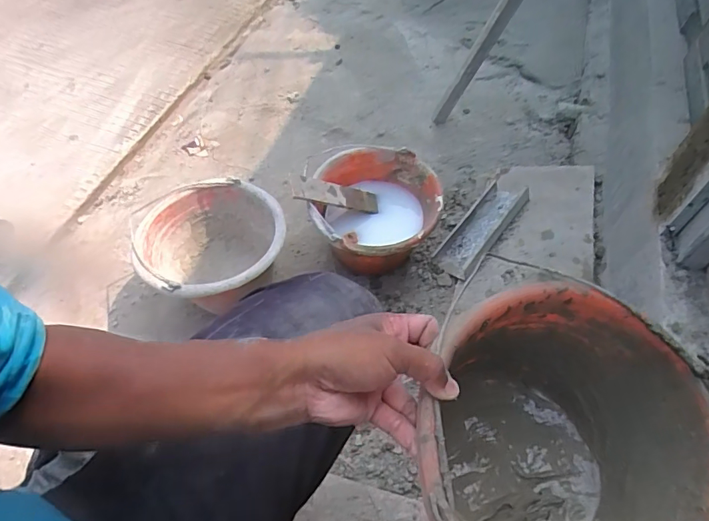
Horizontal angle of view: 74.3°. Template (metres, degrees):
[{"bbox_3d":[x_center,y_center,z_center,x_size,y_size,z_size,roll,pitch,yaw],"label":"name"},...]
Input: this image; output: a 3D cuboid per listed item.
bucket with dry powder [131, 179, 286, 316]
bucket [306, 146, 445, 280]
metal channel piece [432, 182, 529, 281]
[{"bbox_3d":[-0.245,-0.005,0.839,0.242,0.166,0.225,0,55,0],"label":"bucket with dry powder"},{"bbox_3d":[0.039,-0.072,0.888,0.222,0.163,0.236,0,55,0],"label":"bucket"},{"bbox_3d":[0.256,-0.066,0.946,0.087,0.047,0.240,36,62,22],"label":"metal channel piece"}]

